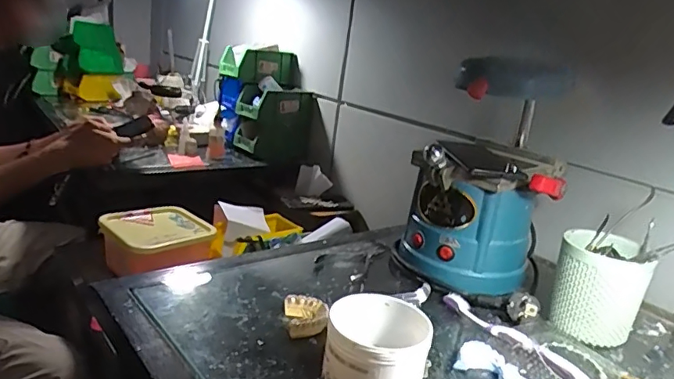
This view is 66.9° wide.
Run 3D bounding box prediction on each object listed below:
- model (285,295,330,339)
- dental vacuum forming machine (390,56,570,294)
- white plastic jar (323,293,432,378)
[{"bbox_3d":[-0.031,0.137,0.553,0.045,0.019,0.060,4,17,-12],"label":"model"},{"bbox_3d":[0.201,-0.018,0.697,0.182,0.290,0.222,16,19,28],"label":"dental vacuum forming machine"},{"bbox_3d":[0.036,0.146,0.470,0.089,0.063,0.095,9,17,6],"label":"white plastic jar"}]

